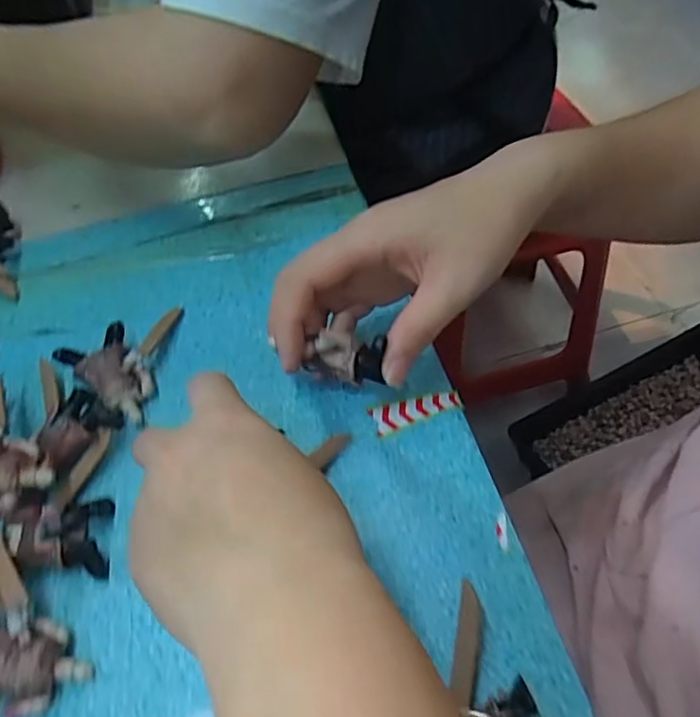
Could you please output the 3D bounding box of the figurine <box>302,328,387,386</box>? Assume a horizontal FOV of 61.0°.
[{"bbox_3d":[-0.002,-0.001,0.273,0.036,0.021,0.014,10,54,10],"label":"figurine"}]

